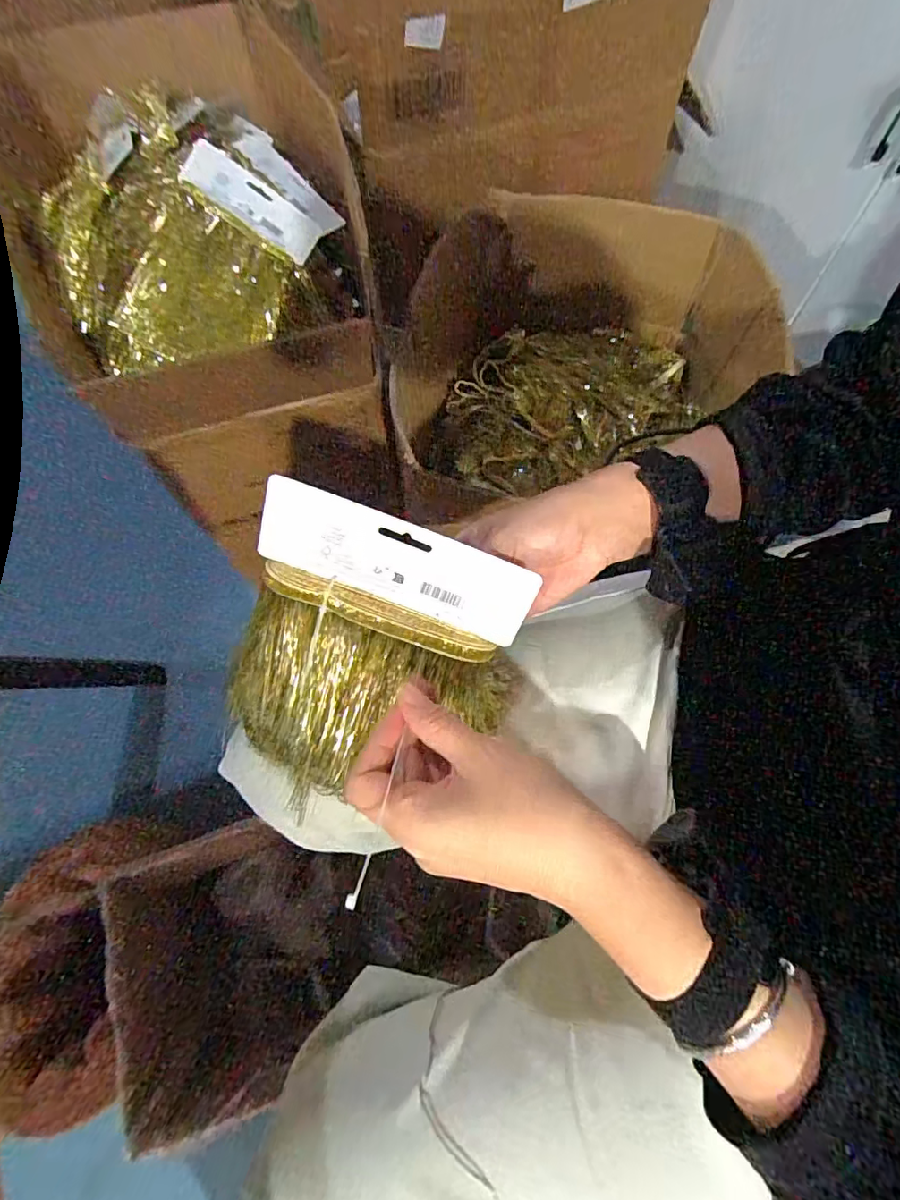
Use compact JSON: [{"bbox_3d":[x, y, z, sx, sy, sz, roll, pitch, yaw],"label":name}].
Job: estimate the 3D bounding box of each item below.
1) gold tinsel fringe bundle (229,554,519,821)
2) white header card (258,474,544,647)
[{"bbox_3d":[-0.063,0.075,0.371,0.177,0.170,0.035,24,26,0],"label":"gold tinsel fringe bundle"},{"bbox_3d":[-0.031,-0.022,0.321,0.160,0.055,0.005,20,33,-4],"label":"white header card"}]

